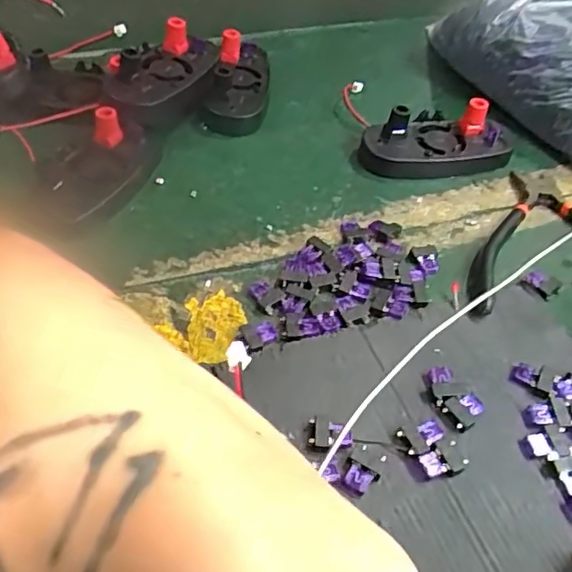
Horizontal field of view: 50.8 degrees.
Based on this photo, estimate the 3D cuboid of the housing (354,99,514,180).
[{"bbox_3d":[0.111,-0.108,0.439,0.110,0.035,0.050,-10,50,-13],"label":"housing"}]

